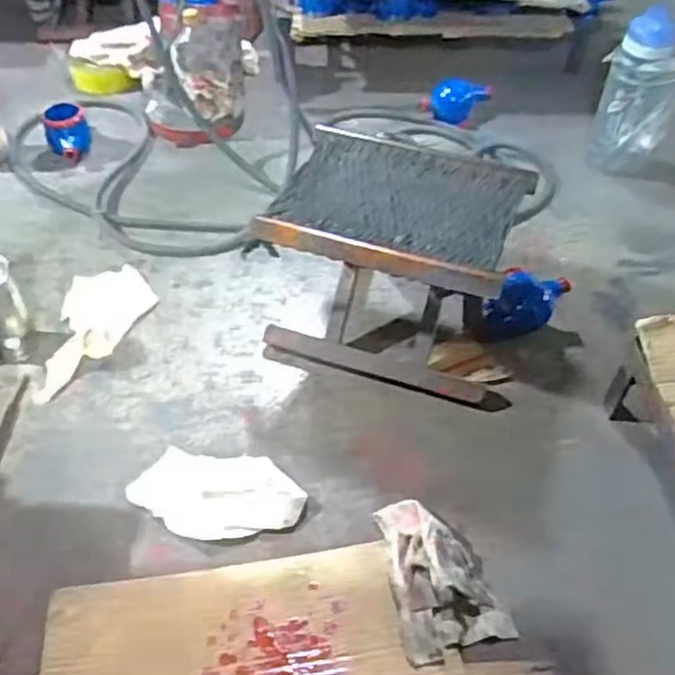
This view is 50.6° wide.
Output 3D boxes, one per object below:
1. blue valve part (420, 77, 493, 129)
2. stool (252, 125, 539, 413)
[{"bbox_3d":[0.247,-0.497,1.512,0.135,0.093,0.083,0,48,-3],"label":"blue valve part"},{"bbox_3d":[0.091,-0.108,1.056,0.348,0.231,0.267,15,49,11],"label":"stool"}]

